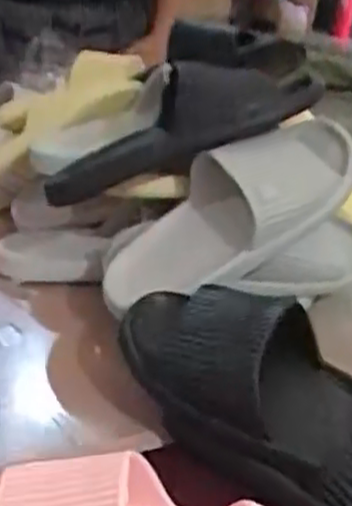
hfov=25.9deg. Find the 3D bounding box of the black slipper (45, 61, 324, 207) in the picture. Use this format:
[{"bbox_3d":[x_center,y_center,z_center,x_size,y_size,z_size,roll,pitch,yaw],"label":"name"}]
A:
[{"bbox_3d":[-0.009,-0.121,0.751,0.274,0.092,0.122,-23,25,12],"label":"black slipper"}]

